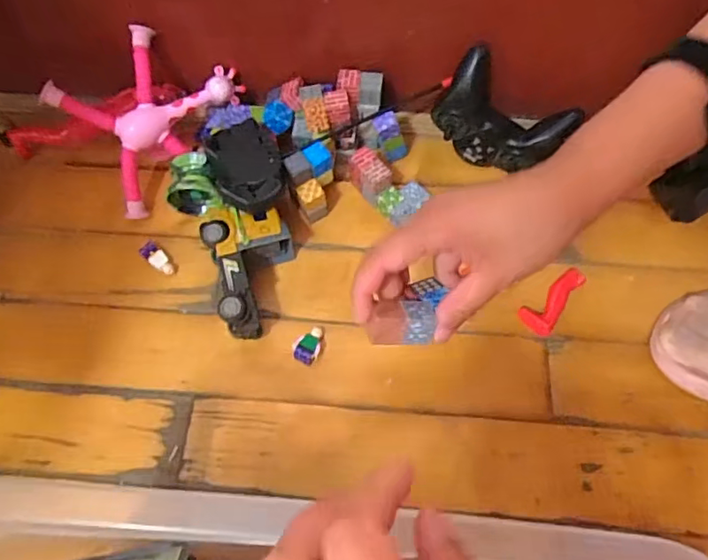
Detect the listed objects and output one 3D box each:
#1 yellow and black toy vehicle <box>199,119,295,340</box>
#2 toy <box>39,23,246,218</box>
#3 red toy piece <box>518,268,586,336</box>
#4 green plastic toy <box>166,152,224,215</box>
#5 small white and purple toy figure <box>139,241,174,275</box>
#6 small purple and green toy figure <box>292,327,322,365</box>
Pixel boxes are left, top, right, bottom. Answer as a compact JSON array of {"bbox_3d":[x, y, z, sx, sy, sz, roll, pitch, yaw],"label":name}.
[{"bbox_3d":[-0.094,-0.052,0.503,0.068,0.070,0.198,-11,66,-4],"label":"yellow and black toy vehicle"},{"bbox_3d":[-0.185,-0.158,0.527,0.085,0.113,0.154,41,72,17],"label":"toy"},{"bbox_3d":[0.179,0.018,0.499,0.072,0.011,0.030,-39,71,-15],"label":"red toy piece"},{"bbox_3d":[-0.151,-0.085,0.526,0.046,0.055,0.041,-20,67,-8],"label":"green plastic toy"},{"bbox_3d":[-0.182,-0.019,0.521,0.038,0.012,0.016,41,72,17],"label":"small white and purple toy figure"},{"bbox_3d":[-0.039,0.055,0.486,0.023,0.014,0.033,25,68,12],"label":"small purple and green toy figure"}]

